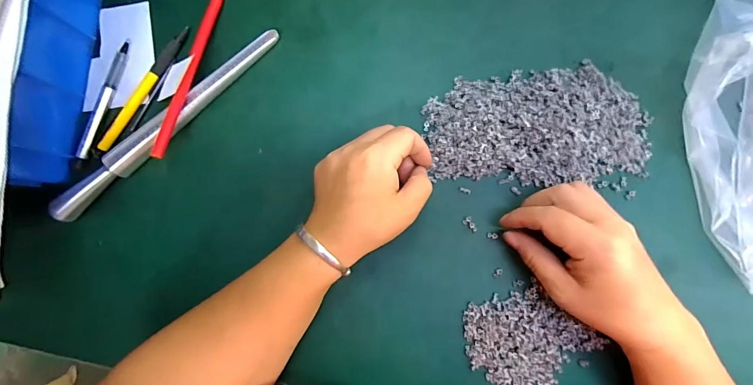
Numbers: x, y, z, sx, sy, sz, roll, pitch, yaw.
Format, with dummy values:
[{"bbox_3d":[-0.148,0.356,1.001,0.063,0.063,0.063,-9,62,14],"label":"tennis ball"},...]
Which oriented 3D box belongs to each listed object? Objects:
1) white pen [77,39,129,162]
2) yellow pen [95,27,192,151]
[{"bbox_3d":[-0.247,-0.085,0.321,0.012,0.008,0.112,18,86,4],"label":"white pen"},{"bbox_3d":[-0.208,-0.093,0.319,0.013,0.008,0.128,32,87,5],"label":"yellow pen"}]

